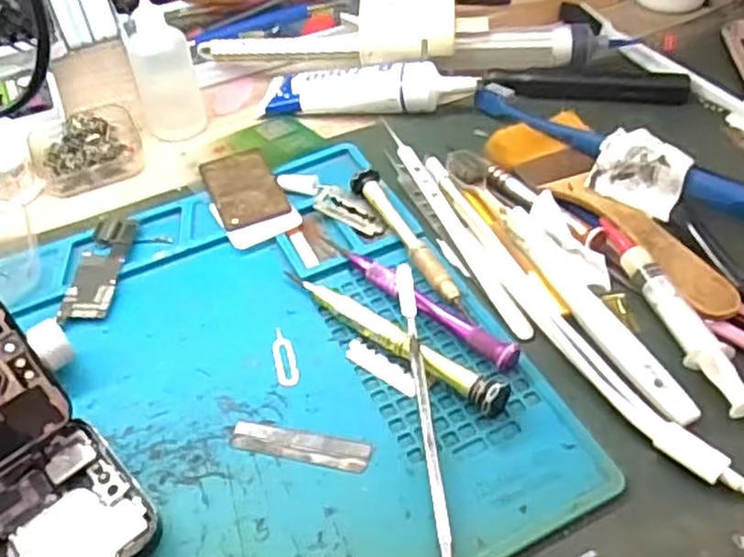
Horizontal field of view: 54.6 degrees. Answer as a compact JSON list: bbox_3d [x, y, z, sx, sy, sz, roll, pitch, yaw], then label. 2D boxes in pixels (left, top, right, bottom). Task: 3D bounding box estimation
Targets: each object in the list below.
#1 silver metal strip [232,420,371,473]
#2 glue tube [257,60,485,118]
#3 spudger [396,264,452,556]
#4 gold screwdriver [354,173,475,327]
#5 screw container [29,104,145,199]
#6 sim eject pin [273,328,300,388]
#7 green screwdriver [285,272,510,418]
[{"bbox_3d":[-0.029,0.067,0.293,0.056,0.004,0.013,8,49,10],"label":"silver metal strip"},{"bbox_3d":[-0.003,-0.122,0.453,0.135,0.024,0.032,3,48,6],"label":"glue tube"},{"bbox_3d":[0.023,0.064,0.283,0.008,0.004,0.170,-4,54,-4],"label":"spudger"},{"bbox_3d":[0.020,-0.019,0.360,0.014,0.013,0.103,-23,51,-17],"label":"gold screwdriver"},{"bbox_3d":[-0.173,-0.081,0.438,0.062,0.024,0.057,-24,51,-18],"label":"screw container"},{"bbox_3d":[-0.039,0.036,0.326,0.010,0.004,0.032,-11,49,-8],"label":"sim eject pin"},{"bbox_3d":[0.006,0.026,0.323,0.120,0.013,0.020,26,54,23],"label":"green screwdriver"}]

